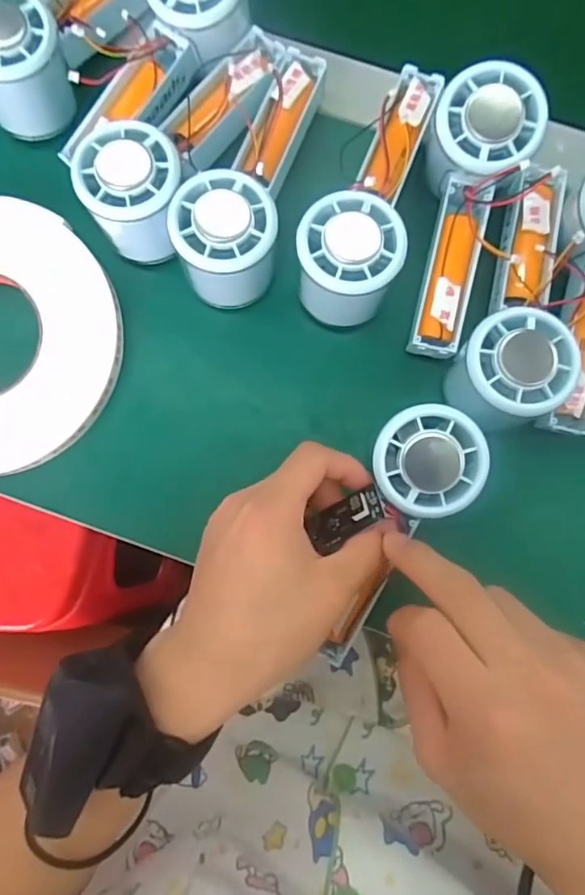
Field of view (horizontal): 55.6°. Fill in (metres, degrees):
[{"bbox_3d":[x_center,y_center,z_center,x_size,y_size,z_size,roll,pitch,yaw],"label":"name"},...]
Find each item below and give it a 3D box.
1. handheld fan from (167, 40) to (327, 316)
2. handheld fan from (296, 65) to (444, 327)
[{"bbox_3d":[-0.021,-0.162,0.323,0.057,0.060,0.154,19,87,4],"label":"handheld fan"},{"bbox_3d":[0.044,-0.150,0.324,0.061,0.062,0.152,17,86,4],"label":"handheld fan"}]

